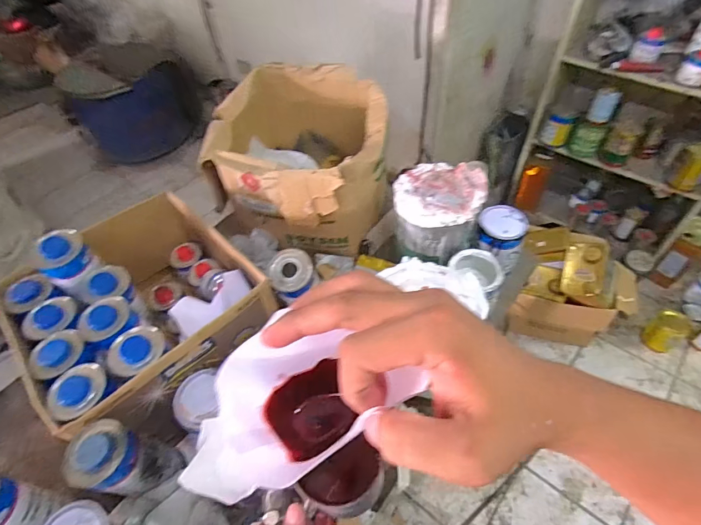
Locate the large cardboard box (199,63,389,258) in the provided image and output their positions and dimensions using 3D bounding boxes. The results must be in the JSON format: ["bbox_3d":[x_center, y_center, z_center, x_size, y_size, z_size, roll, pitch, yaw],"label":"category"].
[{"bbox_3d":[-0.114,-0.254,0.986,0.400,0.244,0.437,-2,51,3],"label":"large cardboard box"}]

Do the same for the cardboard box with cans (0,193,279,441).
[{"bbox_3d":[-0.403,0.088,0.785,0.388,0.225,0.376,35,62,28],"label":"cardboard box with cans"}]

